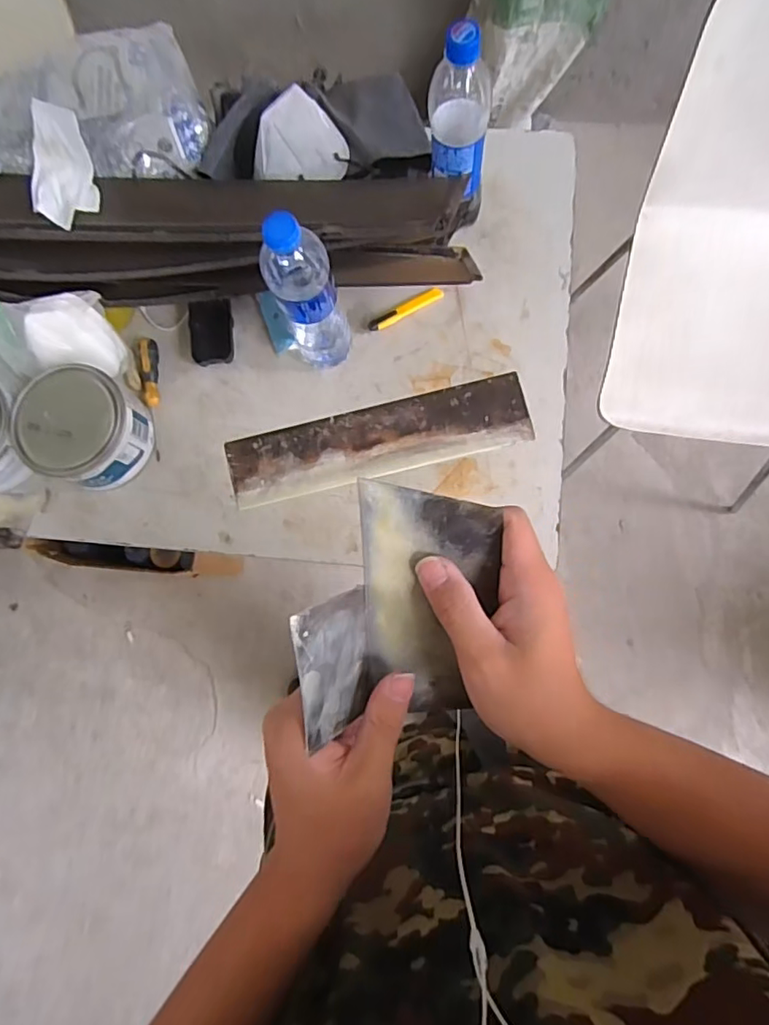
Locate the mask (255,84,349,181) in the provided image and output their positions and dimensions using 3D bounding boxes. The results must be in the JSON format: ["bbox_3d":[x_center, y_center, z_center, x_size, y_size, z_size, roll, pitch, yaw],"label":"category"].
[{"bbox_3d":[-0.096,-0.441,0.661,0.108,0.057,0.100,7,82,5],"label":"mask"}]

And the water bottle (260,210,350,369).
[{"bbox_3d":[-0.078,-0.219,0.596,0.062,0.223,0.059,-1,82,4],"label":"water bottle"}]

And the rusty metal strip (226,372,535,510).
[{"bbox_3d":[-0.008,-0.087,0.687,0.360,0.009,0.086,-14,81,2],"label":"rusty metal strip"}]

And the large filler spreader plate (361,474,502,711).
[{"bbox_3d":[0.024,0.050,0.309,0.071,0.006,0.130,0,105,1],"label":"large filler spreader plate"}]

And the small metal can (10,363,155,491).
[{"bbox_3d":[-0.353,-0.100,0.671,0.132,0.080,0.126,-1,82,4],"label":"small metal can"}]

